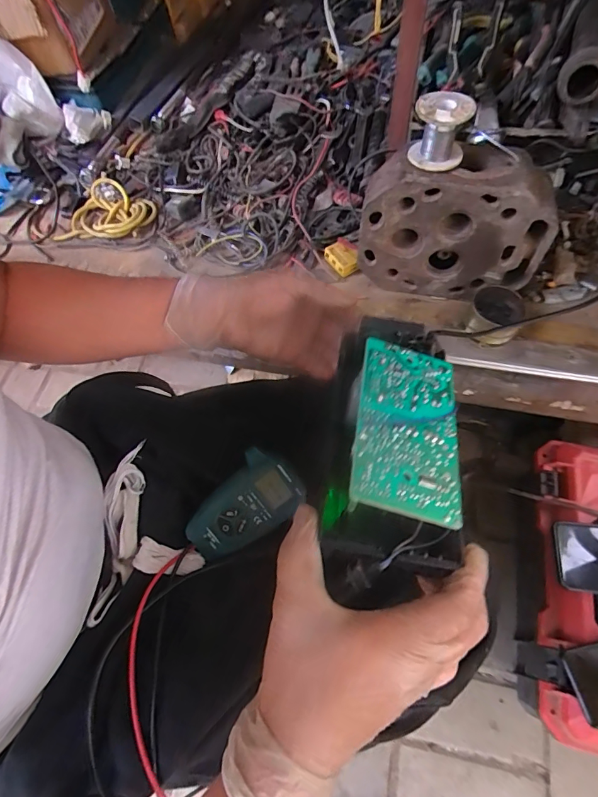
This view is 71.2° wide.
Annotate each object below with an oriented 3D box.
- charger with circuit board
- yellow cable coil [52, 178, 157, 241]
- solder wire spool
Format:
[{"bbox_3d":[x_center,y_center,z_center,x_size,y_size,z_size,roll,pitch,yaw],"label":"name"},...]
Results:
[{"bbox_3d":[0.062,0.027,0.279,0.083,0.054,0.181,7,53,7],"label":"charger with circuit board"},{"bbox_3d":[-0.308,-0.290,0.663,0.129,0.037,0.115,22,66,16],"label":"yellow cable coil"},{"bbox_3d":[0.142,-0.268,0.422,0.053,0.057,0.053,7,63,9],"label":"solder wire spool"}]

